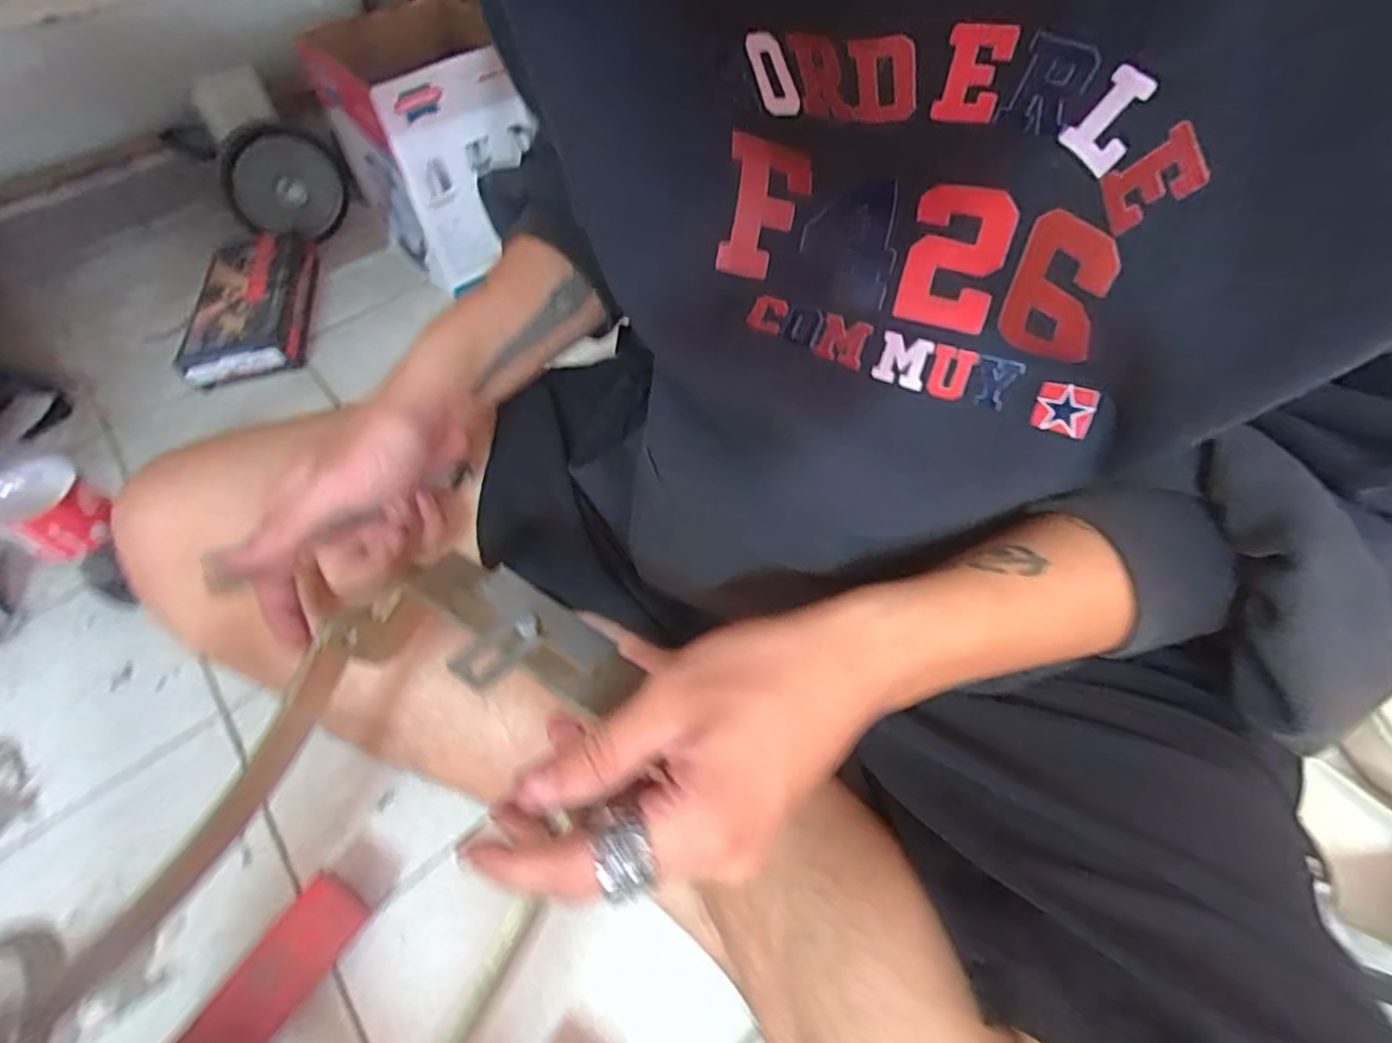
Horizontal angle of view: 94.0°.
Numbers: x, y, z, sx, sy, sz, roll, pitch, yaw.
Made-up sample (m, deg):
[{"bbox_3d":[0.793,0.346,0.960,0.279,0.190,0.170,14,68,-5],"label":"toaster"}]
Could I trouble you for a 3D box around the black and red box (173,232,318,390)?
[{"bbox_3d":[-0.509,-0.252,0.754,0.114,0.048,0.232,-9,55,-2],"label":"black and red box"}]

